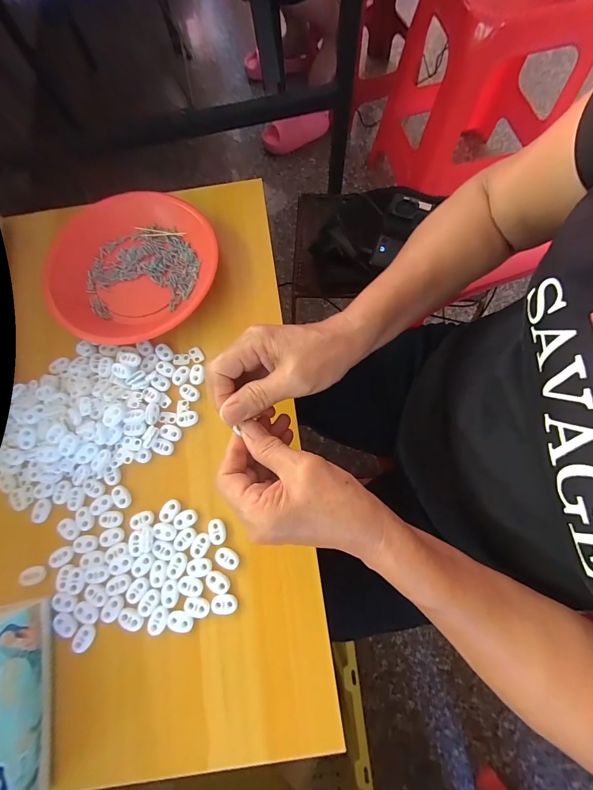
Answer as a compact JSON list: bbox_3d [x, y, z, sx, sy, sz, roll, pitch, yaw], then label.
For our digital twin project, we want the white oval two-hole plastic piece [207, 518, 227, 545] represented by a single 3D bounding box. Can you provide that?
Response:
[{"bbox_3d":[-0.075,0.128,0.300,0.017,0.004,0.022,-24,74,-5],"label":"white oval two-hole plastic piece"}]

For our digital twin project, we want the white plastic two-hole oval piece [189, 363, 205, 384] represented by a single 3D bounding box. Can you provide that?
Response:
[{"bbox_3d":[-0.107,-0.023,0.342,0.015,0.004,0.023,1,74,3],"label":"white plastic two-hole oval piece"}]

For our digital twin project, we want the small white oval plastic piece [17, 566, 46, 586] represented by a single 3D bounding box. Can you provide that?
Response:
[{"bbox_3d":[-0.245,0.168,0.297,0.021,0.006,0.014,-12,74,-1],"label":"small white oval plastic piece"}]

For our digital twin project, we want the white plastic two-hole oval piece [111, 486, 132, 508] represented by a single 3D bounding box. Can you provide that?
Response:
[{"bbox_3d":[-0.171,0.099,0.312,0.014,0.004,0.022,-36,76,-8],"label":"white plastic two-hole oval piece"}]

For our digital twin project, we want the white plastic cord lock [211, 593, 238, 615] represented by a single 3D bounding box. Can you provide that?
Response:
[{"bbox_3d":[-0.064,0.185,0.283,0.023,0.004,0.015,-4,74,1],"label":"white plastic cord lock"}]

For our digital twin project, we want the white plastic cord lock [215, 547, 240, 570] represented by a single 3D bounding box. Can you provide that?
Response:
[{"bbox_3d":[-0.064,0.150,0.293,0.022,0.004,0.015,31,77,10],"label":"white plastic cord lock"}]

